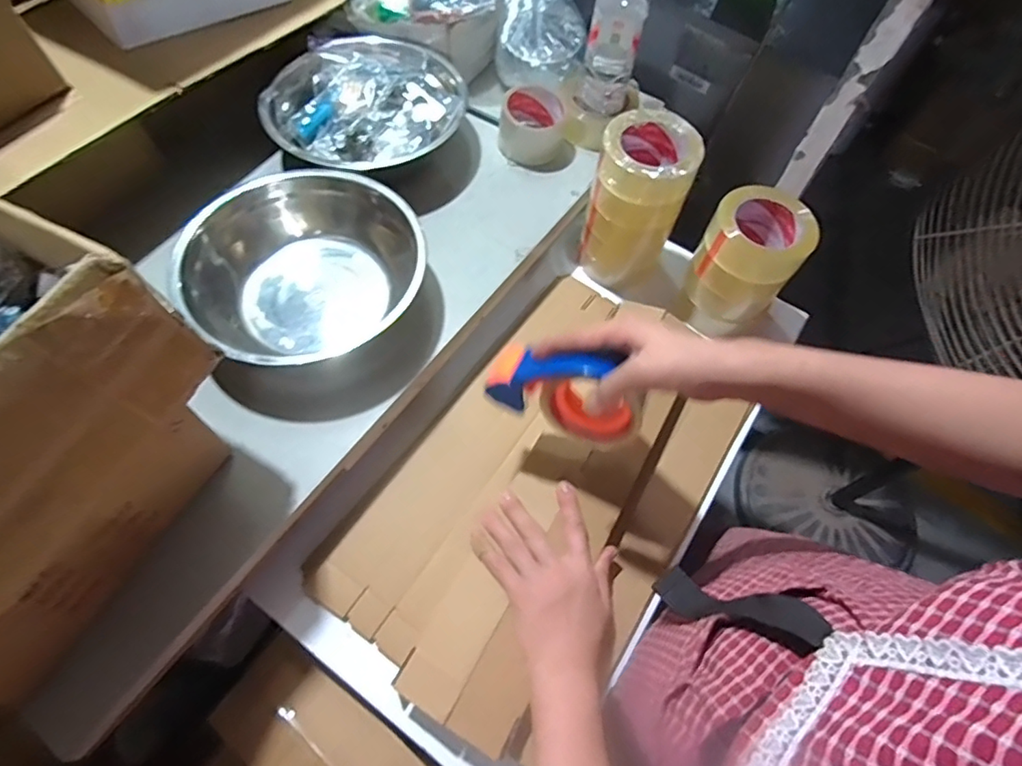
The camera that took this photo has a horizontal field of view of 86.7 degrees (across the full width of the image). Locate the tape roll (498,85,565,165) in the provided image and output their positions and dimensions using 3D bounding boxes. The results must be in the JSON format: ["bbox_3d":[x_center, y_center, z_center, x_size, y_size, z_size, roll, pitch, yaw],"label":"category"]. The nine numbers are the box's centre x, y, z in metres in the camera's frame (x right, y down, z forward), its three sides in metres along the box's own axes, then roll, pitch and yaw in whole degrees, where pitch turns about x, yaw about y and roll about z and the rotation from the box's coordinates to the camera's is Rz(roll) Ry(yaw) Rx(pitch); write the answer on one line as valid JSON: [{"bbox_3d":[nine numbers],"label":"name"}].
[{"bbox_3d":[0.028,-0.348,0.730,0.083,0.061,0.079,4,62,-2],"label":"tape roll"}]

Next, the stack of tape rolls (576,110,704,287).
[{"bbox_3d":[0.158,-0.226,0.685,0.107,0.188,0.110,21,63,8],"label":"stack of tape rolls"}]

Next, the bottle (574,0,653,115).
[{"bbox_3d":[0.129,-0.432,0.669,0.066,0.205,0.054,12,62,3],"label":"bottle"}]

